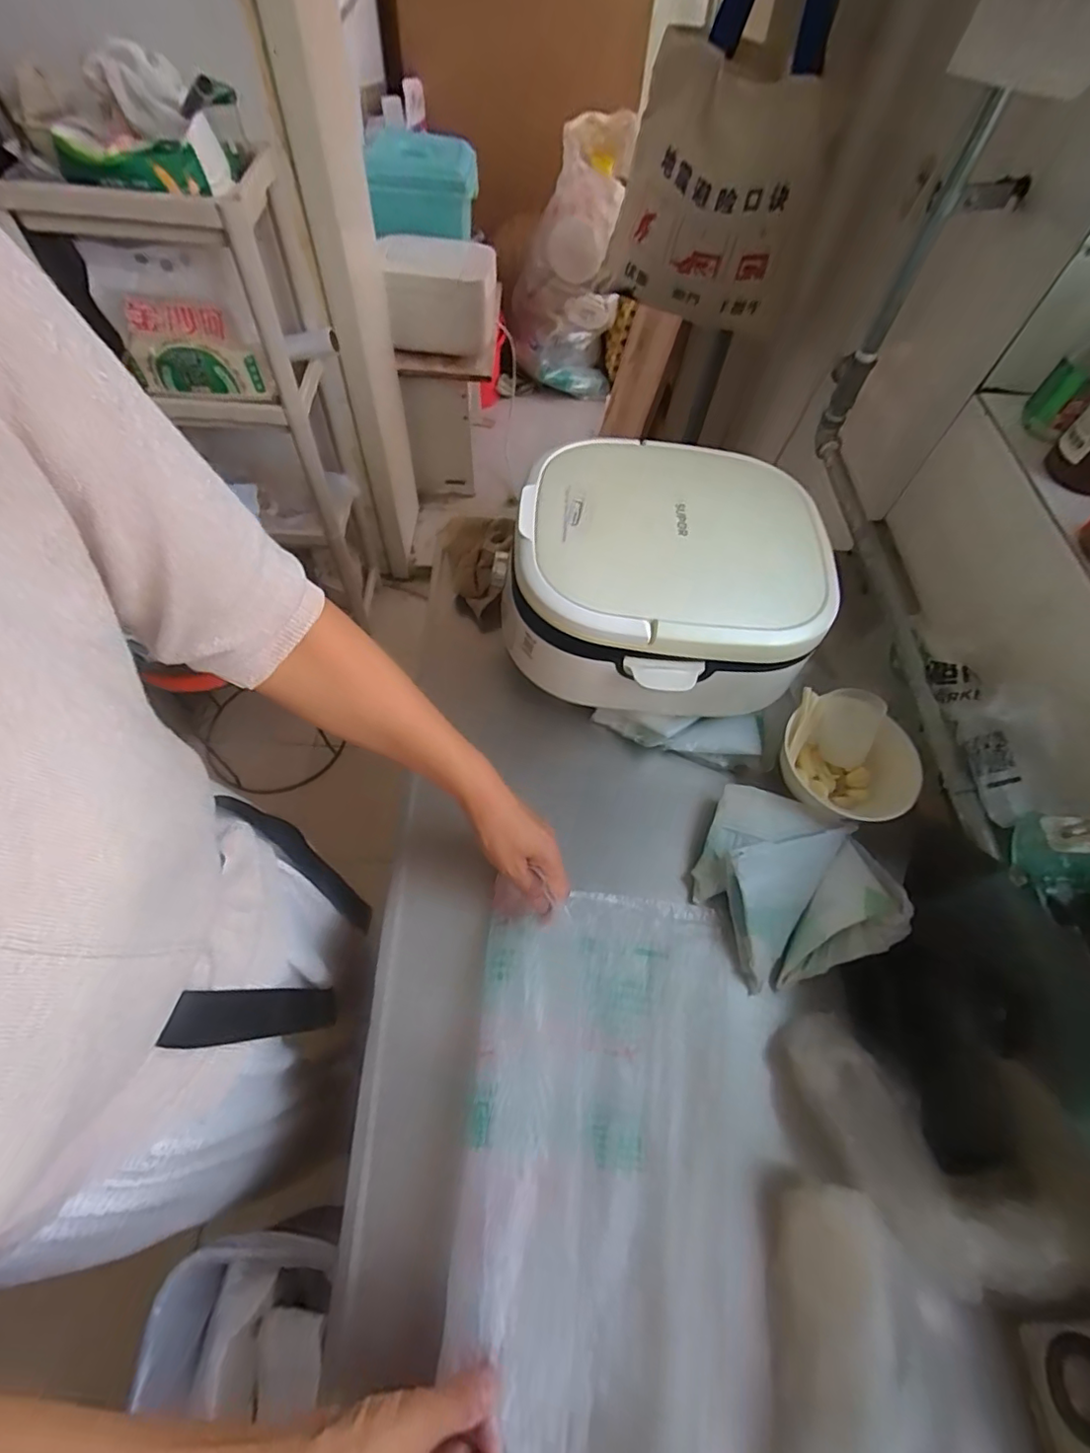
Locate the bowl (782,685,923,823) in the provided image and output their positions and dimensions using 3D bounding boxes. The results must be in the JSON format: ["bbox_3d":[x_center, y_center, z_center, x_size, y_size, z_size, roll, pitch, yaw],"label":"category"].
[{"bbox_3d":[0.309,0.039,0.585,0.137,0.066,0.128,1,61,-3],"label":"bowl"}]

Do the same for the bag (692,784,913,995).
[{"bbox_3d":[0.229,0.136,0.543,0.158,0.066,0.174,-15,63,-11],"label":"bag"}]

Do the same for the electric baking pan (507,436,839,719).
[{"bbox_3d":[0.120,-0.159,0.609,0.305,0.123,0.286,2,61,-2],"label":"electric baking pan"}]

